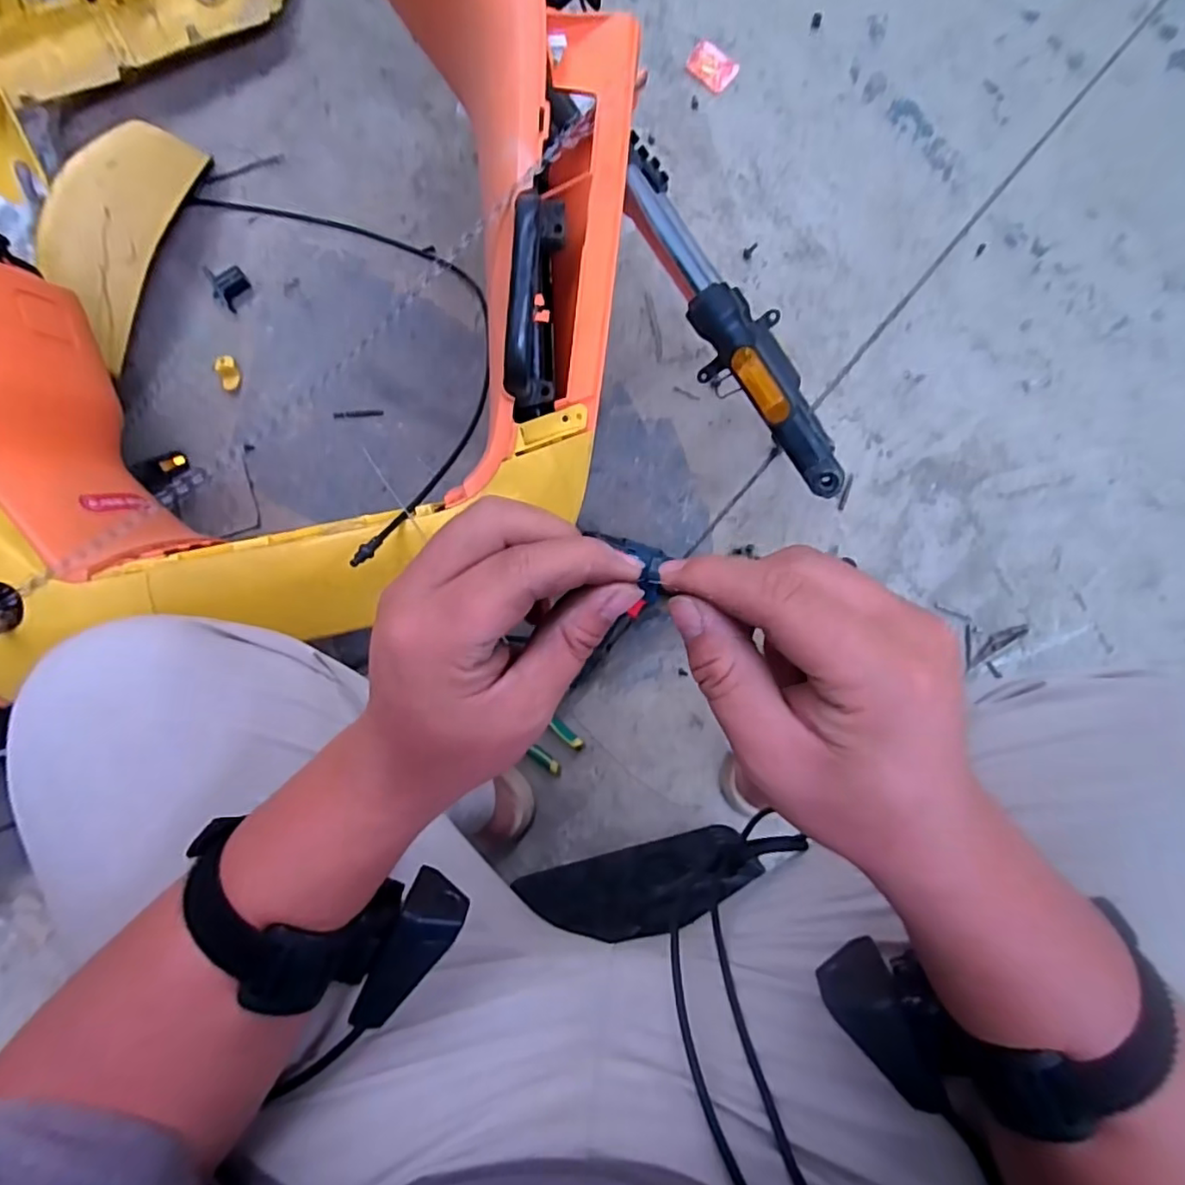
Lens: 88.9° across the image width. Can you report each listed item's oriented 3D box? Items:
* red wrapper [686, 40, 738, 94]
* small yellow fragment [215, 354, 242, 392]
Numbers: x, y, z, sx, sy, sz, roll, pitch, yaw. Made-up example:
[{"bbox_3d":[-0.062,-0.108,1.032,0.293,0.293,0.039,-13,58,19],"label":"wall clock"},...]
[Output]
[{"bbox_3d":[0.161,-0.714,0.816,0.063,0.016,0.043,29,88,1],"label":"red wrapper"},{"bbox_3d":[-0.489,-0.295,0.811,0.023,0.019,0.044,-12,88,0],"label":"small yellow fragment"}]

